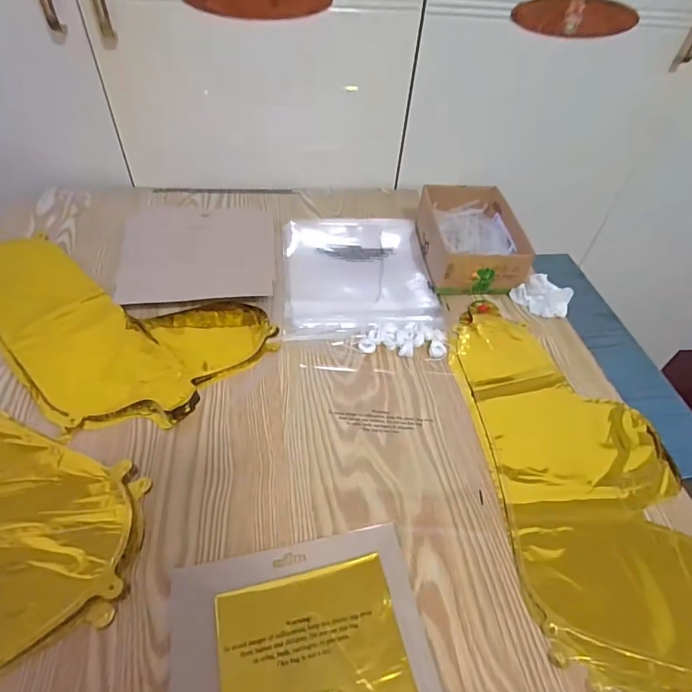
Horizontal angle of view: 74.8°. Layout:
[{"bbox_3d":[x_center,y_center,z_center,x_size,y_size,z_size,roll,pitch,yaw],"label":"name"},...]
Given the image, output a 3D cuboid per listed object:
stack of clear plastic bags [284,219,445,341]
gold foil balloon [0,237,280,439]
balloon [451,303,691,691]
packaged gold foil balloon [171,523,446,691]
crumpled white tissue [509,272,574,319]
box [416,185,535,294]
[{"bbox_3d":[0.017,-0.109,0.652,0.207,0.011,0.258,-1,47,-7],"label":"stack of clear plastic bags"},{"bbox_3d":[-0.298,-0.050,0.565,0.383,0.013,0.237,35,53,24],"label":"gold foil balloon"},{"bbox_3d":[0.242,0.119,0.466,0.204,0.013,0.436,-4,48,-10],"label":"balloon"},{"bbox_3d":[-0.030,0.233,0.344,0.190,0.013,0.160,-7,48,-12],"label":"packaged gold foil balloon"},{"bbox_3d":[0.271,-0.070,0.625,0.077,0.034,0.041,32,52,22],"label":"crumpled white tissue"},{"bbox_3d":[0.184,-0.160,0.671,0.128,0.063,0.188,1,47,-5],"label":"box"}]

